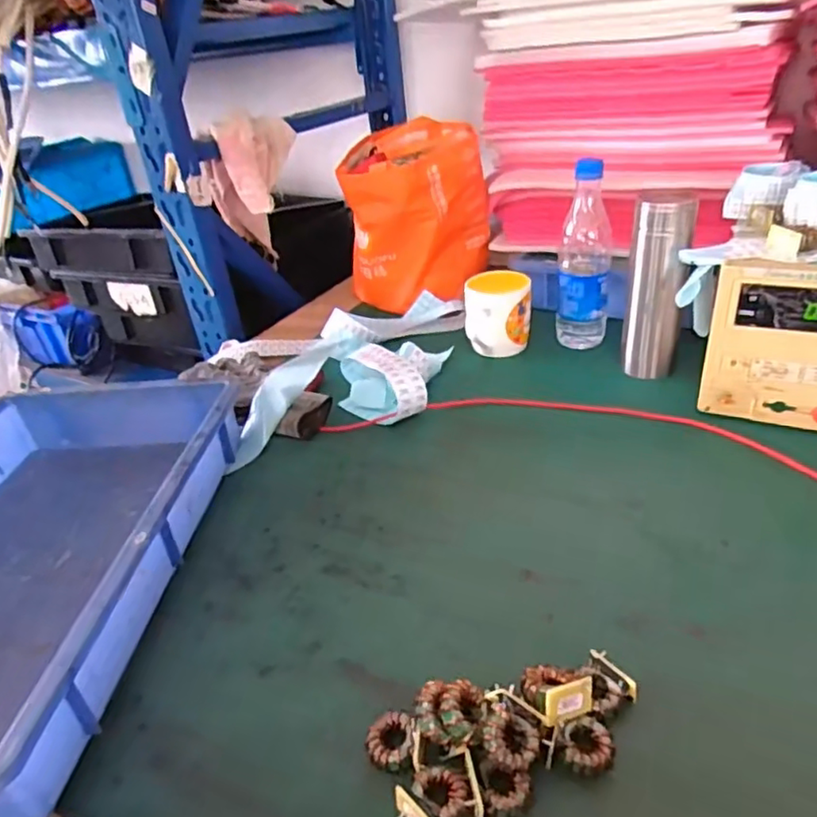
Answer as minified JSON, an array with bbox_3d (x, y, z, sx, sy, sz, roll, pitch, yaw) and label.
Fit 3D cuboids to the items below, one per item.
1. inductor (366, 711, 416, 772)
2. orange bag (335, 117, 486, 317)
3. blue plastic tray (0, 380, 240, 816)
[{"bbox_3d":[-0.010,0.209,0.382,0.031,0.017,0.033,-6,32,4],"label":"inductor"},{"bbox_3d":[0.014,-0.295,0.948,0.212,0.223,0.211,-4,32,7],"label":"orange bag"},{"bbox_3d":[-0.327,0.121,0.525,0.274,0.093,0.435,-4,32,6],"label":"blue plastic tray"}]

